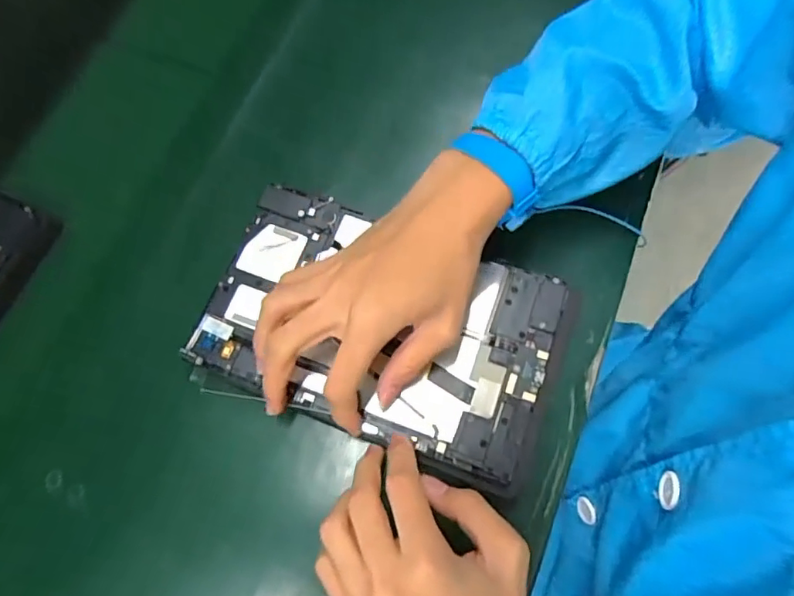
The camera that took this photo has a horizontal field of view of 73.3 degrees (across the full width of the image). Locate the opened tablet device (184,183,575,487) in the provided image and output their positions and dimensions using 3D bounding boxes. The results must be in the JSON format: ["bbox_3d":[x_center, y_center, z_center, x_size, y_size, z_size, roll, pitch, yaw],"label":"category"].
[{"bbox_3d":[-0.012,0.017,0.384,0.239,0.013,0.151,23,73,8],"label":"opened tablet device"}]

